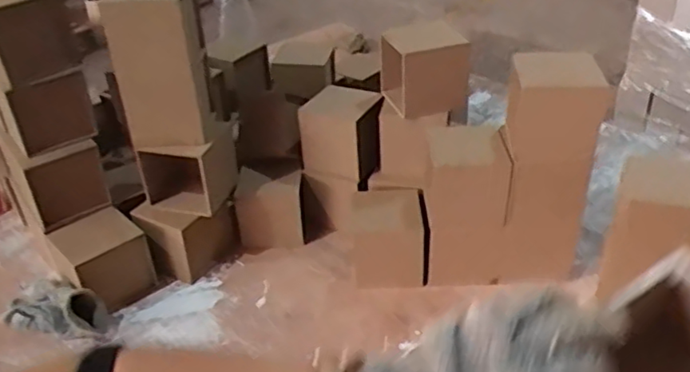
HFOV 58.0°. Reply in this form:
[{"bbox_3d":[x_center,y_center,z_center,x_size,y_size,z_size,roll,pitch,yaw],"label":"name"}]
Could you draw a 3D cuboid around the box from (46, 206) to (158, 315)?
[{"bbox_3d":[-0.383,0.125,0.991,0.121,0.129,0.108,-25,39,-31],"label":"box"}]

